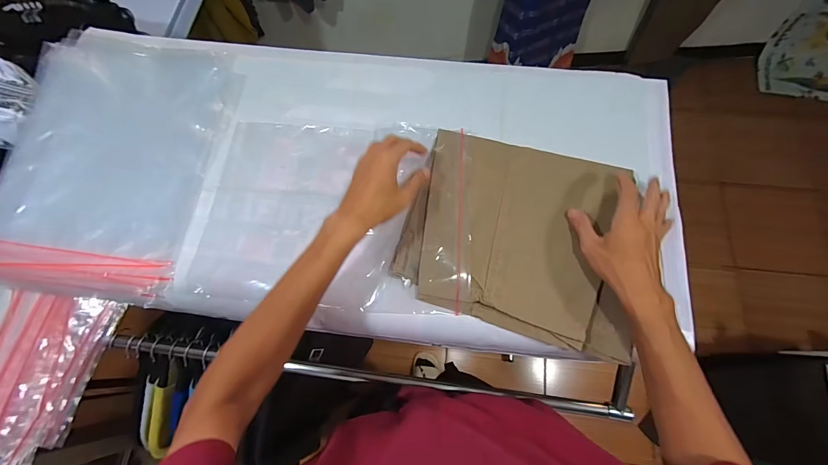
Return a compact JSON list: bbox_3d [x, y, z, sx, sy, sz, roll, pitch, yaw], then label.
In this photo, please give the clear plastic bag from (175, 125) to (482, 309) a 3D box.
[{"bbox_3d":[-0.117,-0.036,0.525,0.400,0.029,0.282,4,75,8],"label":"clear plastic bag"}]

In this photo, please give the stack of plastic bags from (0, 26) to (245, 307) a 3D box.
[{"bbox_3d":[-0.478,-0.127,0.549,0.318,0.054,0.432,9,72,4],"label":"stack of plastic bags"}]

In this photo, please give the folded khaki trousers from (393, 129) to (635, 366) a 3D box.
[{"bbox_3d":[0.146,-0.002,0.489,0.299,0.019,0.258,16,73,7],"label":"folded khaki trousers"}]

